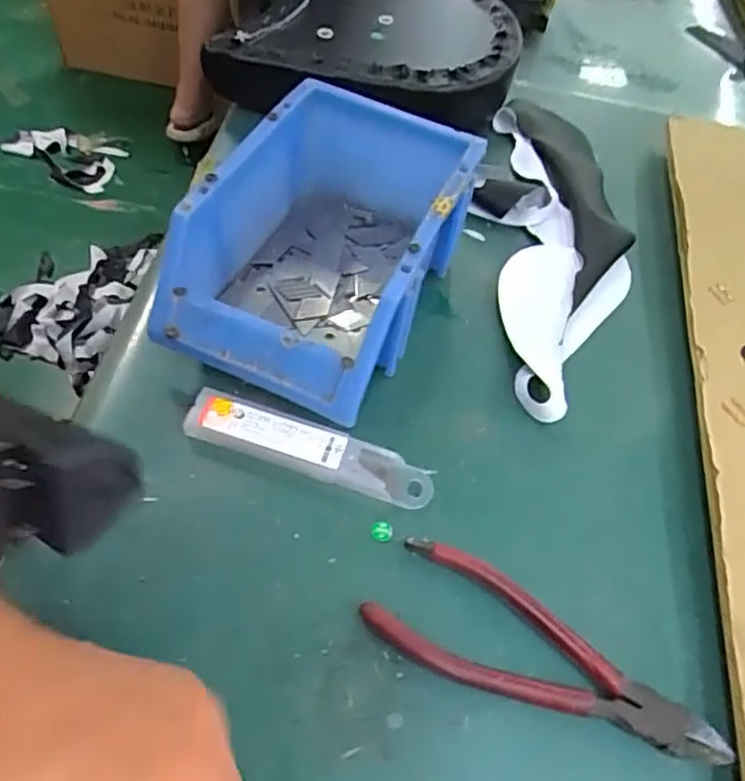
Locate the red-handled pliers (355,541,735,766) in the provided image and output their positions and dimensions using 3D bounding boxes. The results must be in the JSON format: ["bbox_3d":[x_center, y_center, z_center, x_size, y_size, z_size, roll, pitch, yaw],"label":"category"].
[{"bbox_3d":[0.073,0.119,0.272,0.152,0.010,0.050,28,59,14],"label":"red-handled pliers"}]

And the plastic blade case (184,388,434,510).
[{"bbox_3d":[-0.032,0.030,0.319,0.125,0.014,0.026,16,57,6],"label":"plastic blade case"}]

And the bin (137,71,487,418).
[{"bbox_3d":[-0.024,-0.079,0.354,0.117,0.077,0.175,22,58,10],"label":"bin"}]

